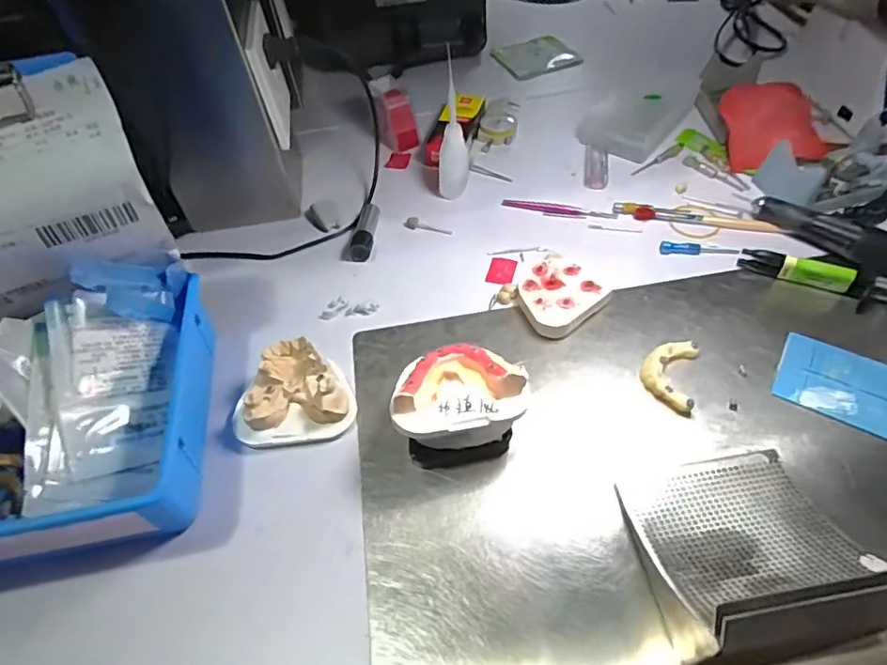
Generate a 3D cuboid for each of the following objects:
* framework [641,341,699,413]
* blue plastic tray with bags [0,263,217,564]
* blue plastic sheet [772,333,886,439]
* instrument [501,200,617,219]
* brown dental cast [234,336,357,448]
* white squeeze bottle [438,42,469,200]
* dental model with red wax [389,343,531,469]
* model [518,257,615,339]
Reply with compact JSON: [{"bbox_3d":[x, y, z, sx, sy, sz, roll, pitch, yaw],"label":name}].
[{"bbox_3d":[0.150,0.026,0.369,0.033,0.011,0.053,14,56,16],"label":"framework"},{"bbox_3d":[-0.226,0.046,0.332,0.150,0.107,0.164,-11,53,-2],"label":"blue plastic tray with bags"},{"bbox_3d":[0.263,0.034,0.356,0.083,0.004,0.059,23,59,22],"label":"blue plastic sheet"},{"bbox_3d":[0.100,-0.109,0.484,0.098,0.004,0.013,10,55,13],"label":"instrument"},{"bbox_3d":[-0.101,0.040,0.368,0.075,0.034,0.059,-13,53,-4],"label":"brown dental cast"},{"bbox_3d":[0.006,-0.168,0.467,0.026,0.115,0.033,-5,53,2],"label":"white squeeze bottle"},{"bbox_3d":[0.009,0.042,0.344,0.079,0.054,0.062,-10,53,-1],"label":"dental model with red wax"},{"bbox_3d":[0.084,-0.027,0.414,0.064,0.019,0.056,-35,57,-19],"label":"model"}]

